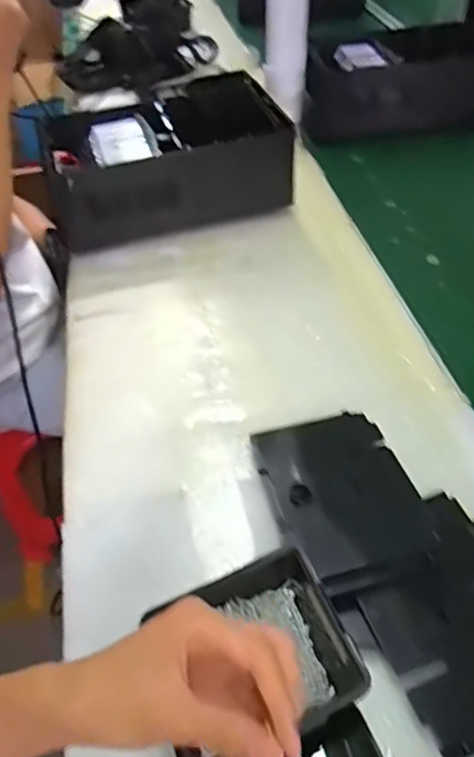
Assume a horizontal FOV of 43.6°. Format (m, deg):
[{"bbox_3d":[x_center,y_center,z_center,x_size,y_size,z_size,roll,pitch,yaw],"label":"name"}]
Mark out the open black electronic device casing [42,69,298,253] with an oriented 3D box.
[{"bbox_3d":[-0.109,-0.328,0.919,0.336,0.154,0.193,-16,48,-12],"label":"open black electronic device casing"}]

